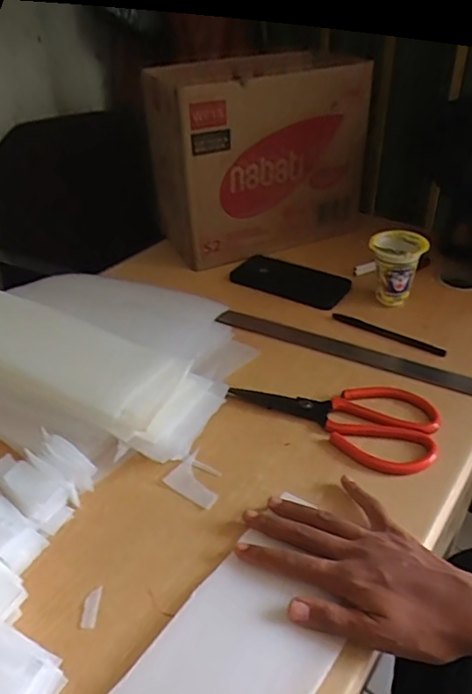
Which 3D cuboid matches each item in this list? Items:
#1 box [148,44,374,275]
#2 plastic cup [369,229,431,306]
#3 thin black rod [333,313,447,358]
[{"bbox_3d":[0.033,-0.283,0.802,0.312,0.253,0.205,-10,37,-12],"label":"box"},{"bbox_3d":[0.204,-0.099,0.676,0.064,0.090,0.059,-1,36,1],"label":"plastic cup"},{"bbox_3d":[0.185,-0.017,0.648,0.140,0.006,0.015,22,42,28],"label":"thin black rod"}]

